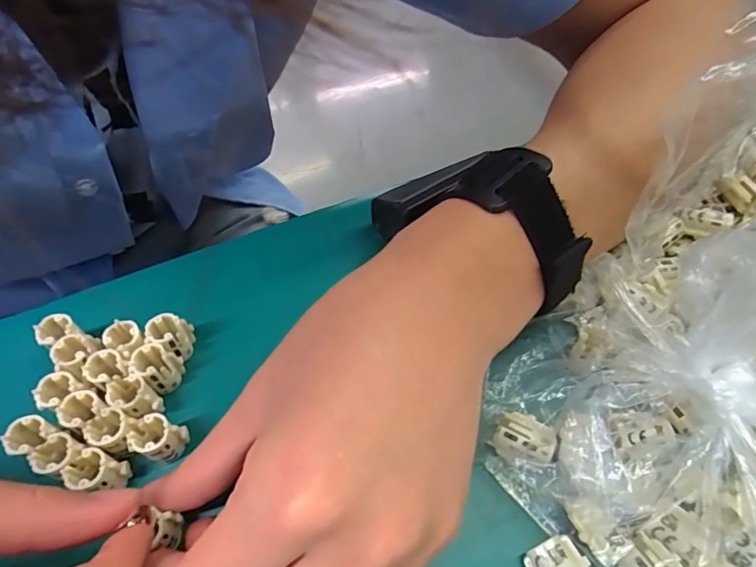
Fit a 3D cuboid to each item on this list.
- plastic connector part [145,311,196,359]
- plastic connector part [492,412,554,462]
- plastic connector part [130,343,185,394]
[{"bbox_3d":[-0.091,0.025,0.208,0.016,0.020,0.016,5,57,0],"label":"plastic connector part"},{"bbox_3d":[0.057,0.062,0.188,0.021,0.012,0.016,16,58,7],"label":"plastic connector part"},{"bbox_3d":[-0.094,0.036,0.201,0.016,0.019,0.015,2,58,-2],"label":"plastic connector part"}]

